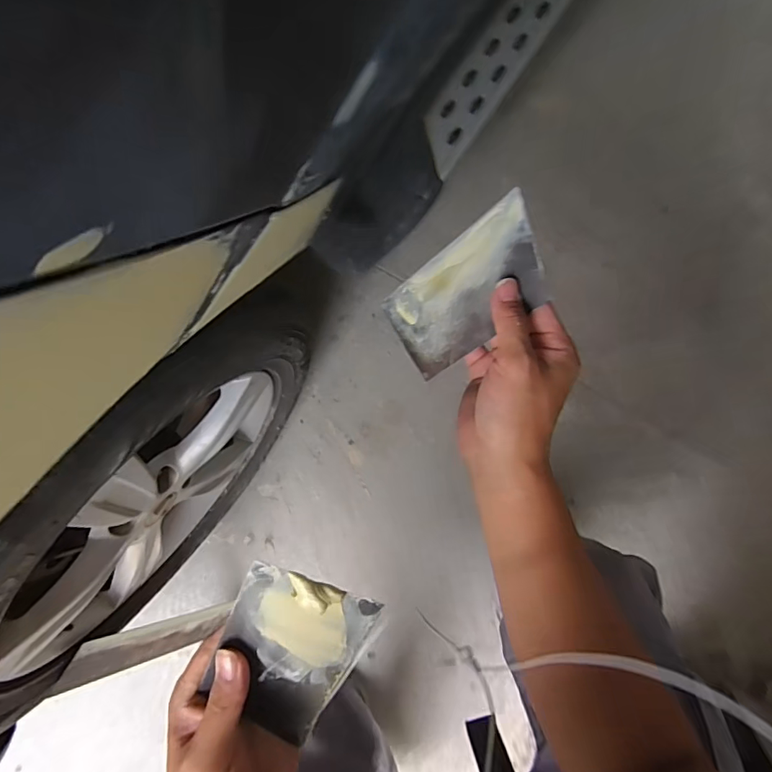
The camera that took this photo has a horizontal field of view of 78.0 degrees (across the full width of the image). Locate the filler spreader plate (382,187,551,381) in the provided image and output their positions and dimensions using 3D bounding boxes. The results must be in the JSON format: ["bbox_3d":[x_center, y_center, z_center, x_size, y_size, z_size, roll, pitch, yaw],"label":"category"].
[{"bbox_3d":[0.058,-0.067,0.352,0.132,0.004,0.074,-35,84,36],"label":"filler spreader plate"}]

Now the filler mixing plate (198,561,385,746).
[{"bbox_3d":[-0.059,0.159,0.276,0.075,0.010,0.125,23,111,-8],"label":"filler mixing plate"}]

